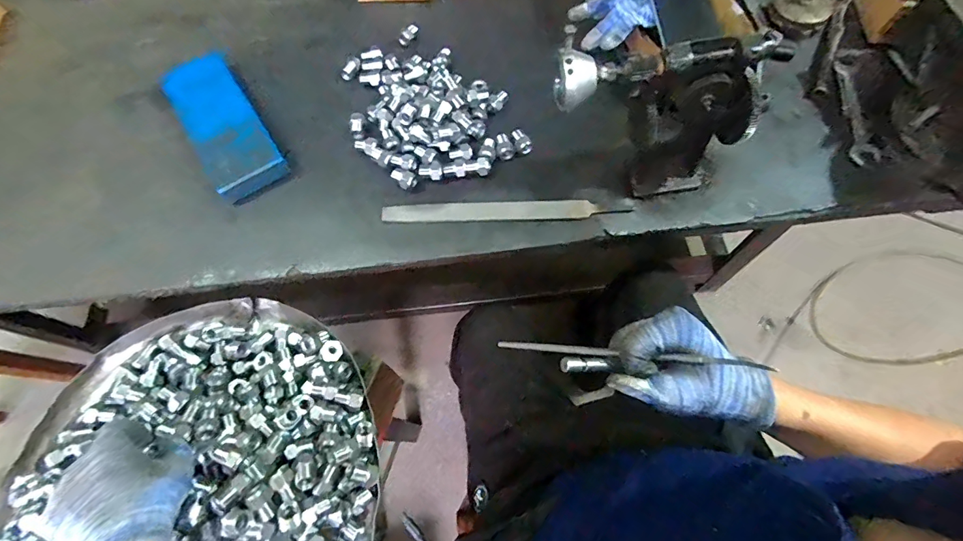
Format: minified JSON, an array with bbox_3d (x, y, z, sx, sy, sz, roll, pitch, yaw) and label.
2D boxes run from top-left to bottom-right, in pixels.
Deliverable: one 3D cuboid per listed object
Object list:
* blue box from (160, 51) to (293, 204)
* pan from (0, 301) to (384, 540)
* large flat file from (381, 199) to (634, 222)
[{"bbox_3d":[-0.344,-0.195,0.578,0.089,0.033,0.238,-33,69,-11],"label":"blue box"},{"bbox_3d":[-0.299,0.203,0.435,0.381,0.072,0.355,-1,67,2],"label":"pan"},{"bbox_3d":[0.025,-0.071,0.526,0.286,0.008,0.025,-2,67,2],"label":"large flat file"}]

